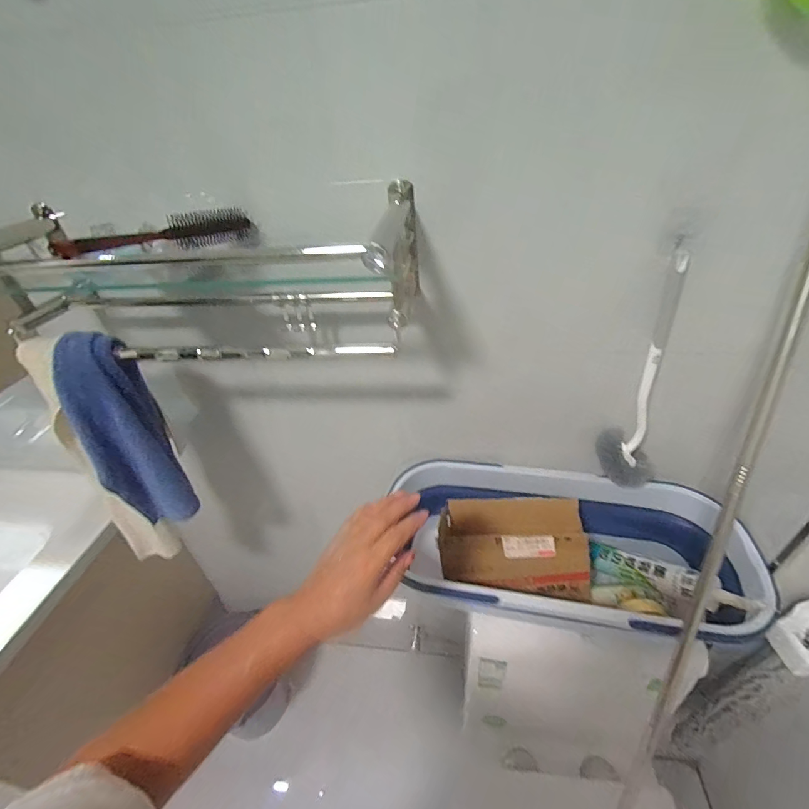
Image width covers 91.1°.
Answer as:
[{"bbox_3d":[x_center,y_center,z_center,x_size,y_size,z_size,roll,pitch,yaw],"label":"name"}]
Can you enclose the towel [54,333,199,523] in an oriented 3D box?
[{"bbox_3d":[-0.400,0.044,0.578,0.105,0.305,0.068,-12,39,-10],"label":"towel"}]

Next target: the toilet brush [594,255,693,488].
[{"bbox_3d":[0.372,-0.026,0.591,0.086,0.361,0.065,25,46,31],"label":"toilet brush"}]

